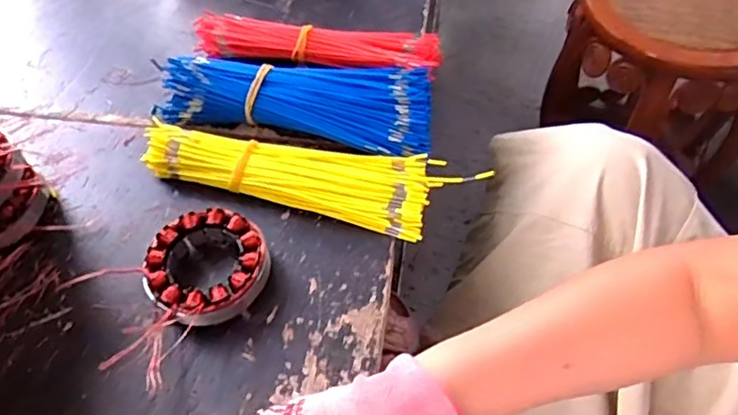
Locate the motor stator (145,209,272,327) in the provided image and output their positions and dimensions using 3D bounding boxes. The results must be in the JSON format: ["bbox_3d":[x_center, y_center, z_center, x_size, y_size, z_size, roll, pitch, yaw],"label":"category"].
[{"bbox_3d":[-0.119,0.046,0.446,0.088,0.032,0.086,12,55,11],"label":"motor stator"}]

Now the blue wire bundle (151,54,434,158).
[{"bbox_3d":[-0.063,-0.102,0.543,0.243,0.043,0.093,10,54,9],"label":"blue wire bundle"}]

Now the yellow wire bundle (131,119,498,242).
[{"bbox_3d":[-0.051,-0.033,0.499,0.269,0.033,0.073,13,55,11],"label":"yellow wire bundle"}]

